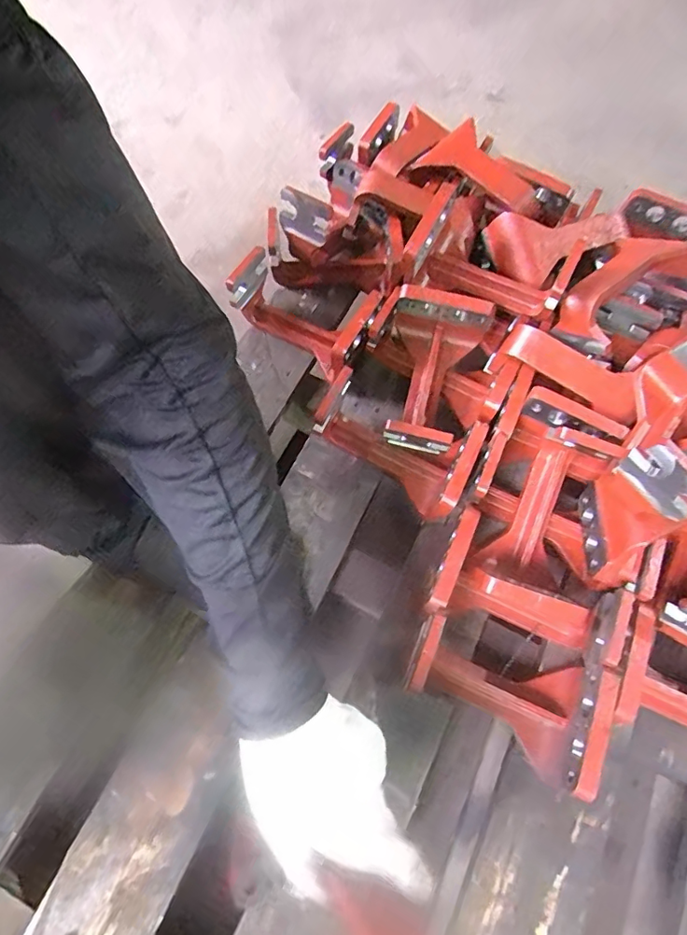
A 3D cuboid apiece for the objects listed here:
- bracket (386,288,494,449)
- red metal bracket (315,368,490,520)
[{"bbox_3d":[0.097,-0.097,0.582,0.103,0.108,0.169,11,66,3],"label":"bracket"},{"bbox_3d":[0.055,-0.024,0.567,0.166,0.091,0.098,24,67,8],"label":"red metal bracket"}]

